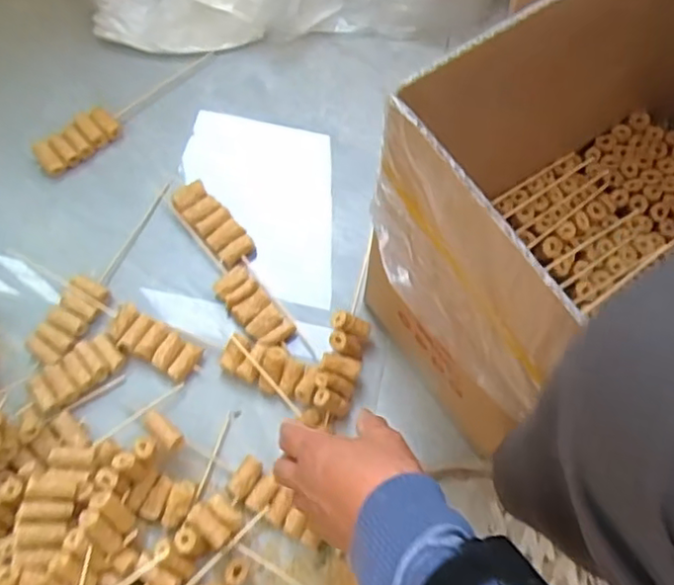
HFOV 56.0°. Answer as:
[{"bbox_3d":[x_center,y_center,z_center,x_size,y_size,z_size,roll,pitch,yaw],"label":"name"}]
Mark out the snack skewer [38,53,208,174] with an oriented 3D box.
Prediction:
[{"bbox_3d":[-0.233,-0.207,0.702,0.222,0.028,0.040,-38,75,-13],"label":"snack skewer"}]

